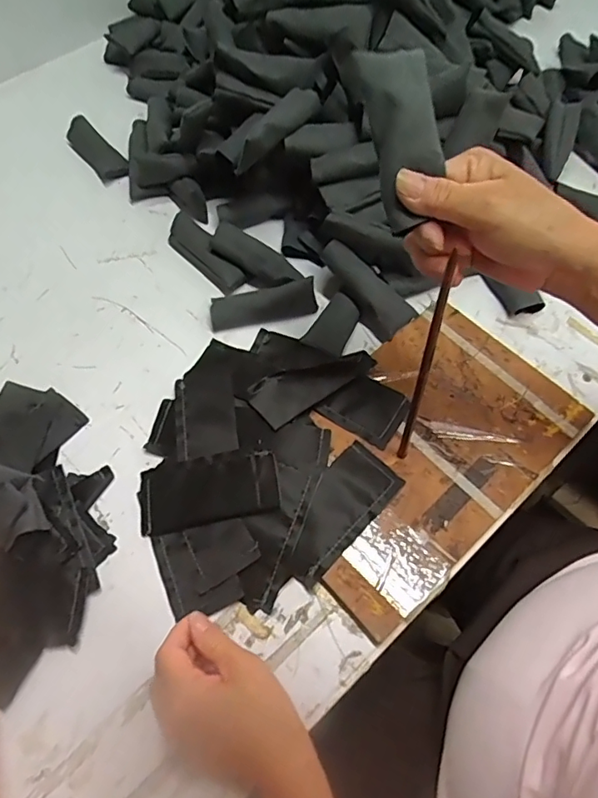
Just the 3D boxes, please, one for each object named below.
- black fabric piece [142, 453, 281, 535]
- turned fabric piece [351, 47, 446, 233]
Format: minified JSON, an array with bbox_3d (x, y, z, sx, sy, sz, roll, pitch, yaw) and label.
[{"bbox_3d":[-0.076,0.073,0.430,0.114,0.005,0.055,-13,68,9],"label":"black fabric piece"},{"bbox_3d":[0.059,-0.153,0.307,0.041,0.016,0.103,-7,92,-3],"label":"turned fabric piece"}]

